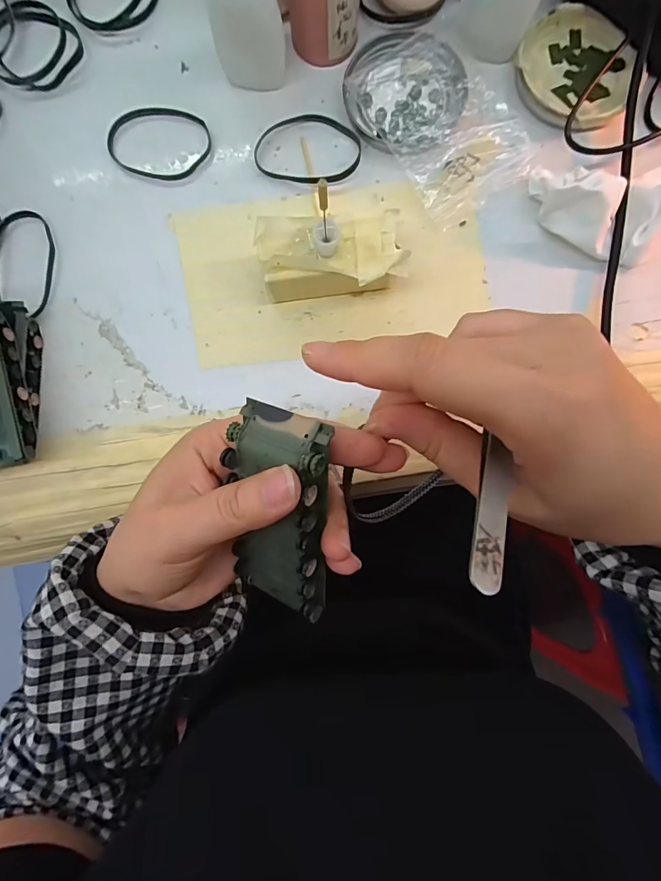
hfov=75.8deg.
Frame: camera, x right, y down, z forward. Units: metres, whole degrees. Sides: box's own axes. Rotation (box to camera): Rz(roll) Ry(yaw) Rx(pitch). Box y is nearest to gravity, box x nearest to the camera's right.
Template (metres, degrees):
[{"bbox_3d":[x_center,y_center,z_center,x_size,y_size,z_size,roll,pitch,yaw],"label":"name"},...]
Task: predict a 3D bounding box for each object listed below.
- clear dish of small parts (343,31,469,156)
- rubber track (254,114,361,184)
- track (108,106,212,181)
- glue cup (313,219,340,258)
[{"bbox_3d":[0.050,-0.228,0.278,0.074,0.011,0.083,-30,87,0],"label":"clear dish of small parts"},{"bbox_3d":[-0.015,-0.195,0.282,0.070,0.004,0.046,7,88,1],"label":"rubber track"},{"bbox_3d":[-0.115,-0.200,0.285,0.067,0.005,0.049,10,88,2],"label":"track"},{"bbox_3d":[-0.002,-0.113,0.237,0.013,0.017,0.011,21,85,0],"label":"glue cup"}]

